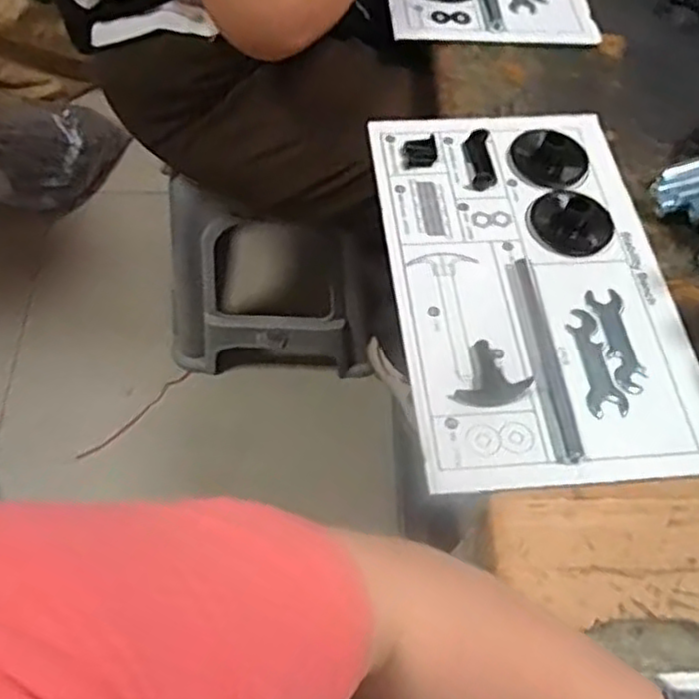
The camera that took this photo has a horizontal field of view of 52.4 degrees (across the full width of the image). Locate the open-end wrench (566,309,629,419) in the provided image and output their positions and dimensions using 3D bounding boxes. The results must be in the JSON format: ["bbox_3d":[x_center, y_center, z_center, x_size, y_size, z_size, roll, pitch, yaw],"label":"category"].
[{"bbox_3d":[0.188,0.009,0.545,0.028,0.004,0.092,-3,59,-6],"label":"open-end wrench"}]

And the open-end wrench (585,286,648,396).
[{"bbox_3d":[0.210,-0.008,0.553,0.029,0.004,0.094,-3,59,-6],"label":"open-end wrench"}]

